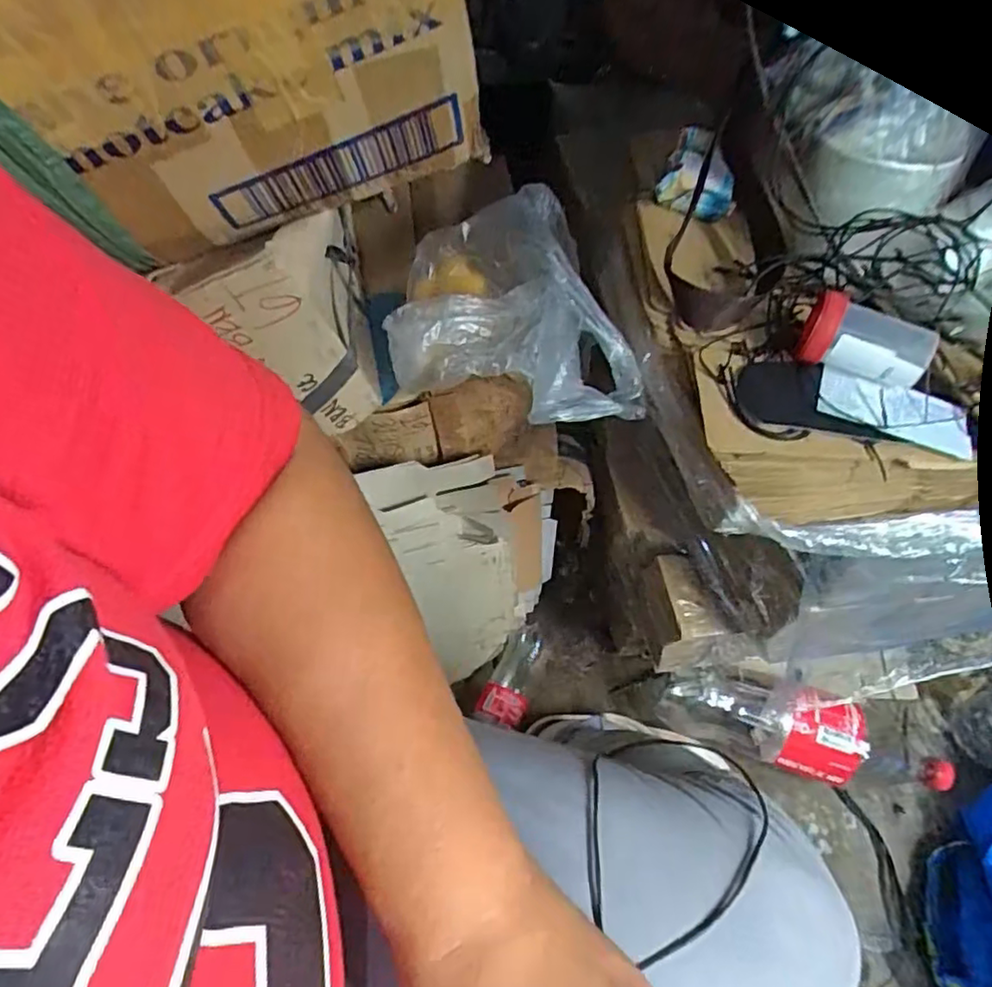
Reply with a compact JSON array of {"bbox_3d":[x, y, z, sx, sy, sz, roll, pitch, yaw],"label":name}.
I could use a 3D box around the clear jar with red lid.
[{"bbox_3d":[0.226,-0.095,0.388,0.074,0.036,0.037,17,57,9],"label":"clear jar with red lid"}]

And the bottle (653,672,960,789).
[{"bbox_3d":[0.335,0.259,0.690,0.297,0.095,0.096,16,57,9],"label":"bottle"}]

